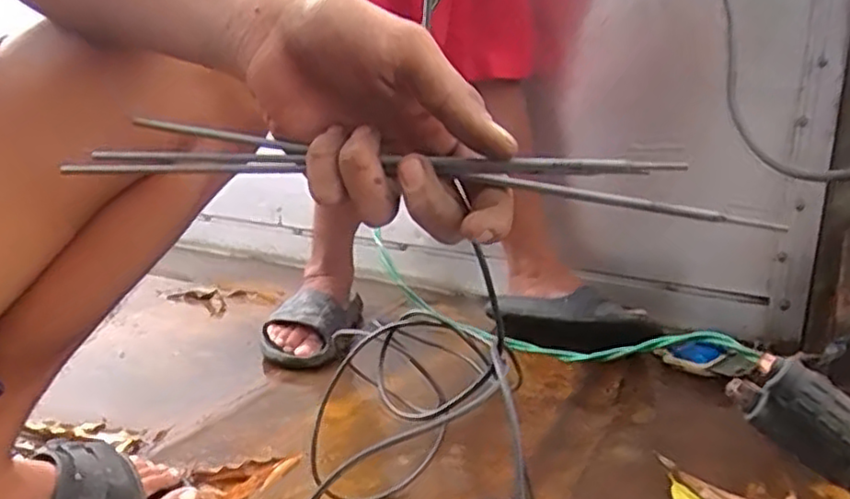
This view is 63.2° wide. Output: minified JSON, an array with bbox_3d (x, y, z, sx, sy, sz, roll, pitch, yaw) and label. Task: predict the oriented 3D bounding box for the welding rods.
[{"bbox_3d":[-0.028,-0.038,0.303,0.326,0.031,0.021,6,16,21],"label":"welding rods"}]

